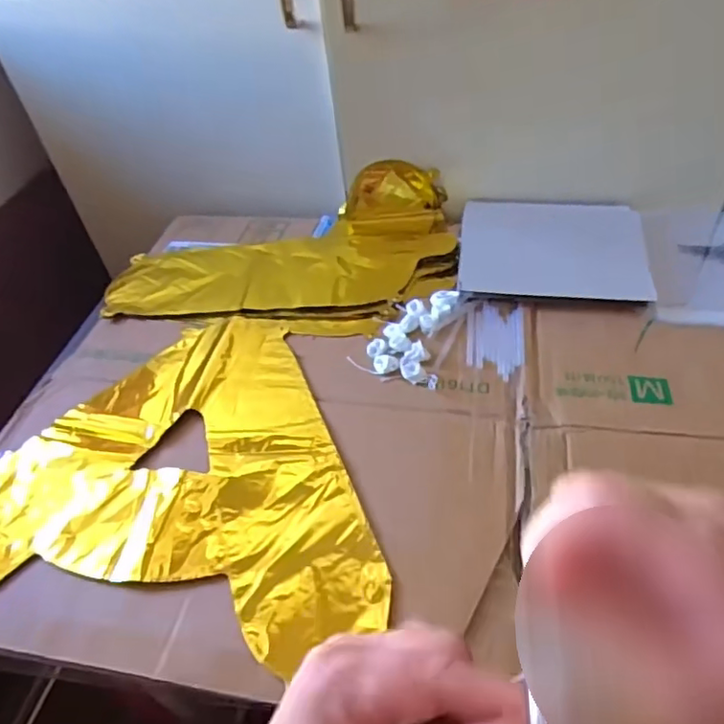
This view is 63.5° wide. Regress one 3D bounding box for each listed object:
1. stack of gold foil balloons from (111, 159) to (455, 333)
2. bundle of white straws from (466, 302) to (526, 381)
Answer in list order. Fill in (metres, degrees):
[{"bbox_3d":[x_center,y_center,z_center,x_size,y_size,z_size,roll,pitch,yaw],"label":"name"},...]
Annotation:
[{"bbox_3d":[-0.095,-0.130,0.686,0.404,0.065,0.244,0,46,7],"label":"stack of gold foil balloons"},{"bbox_3d":[0.135,-0.025,0.587,0.056,0.004,0.102,3,46,9],"label":"bundle of white straws"}]

